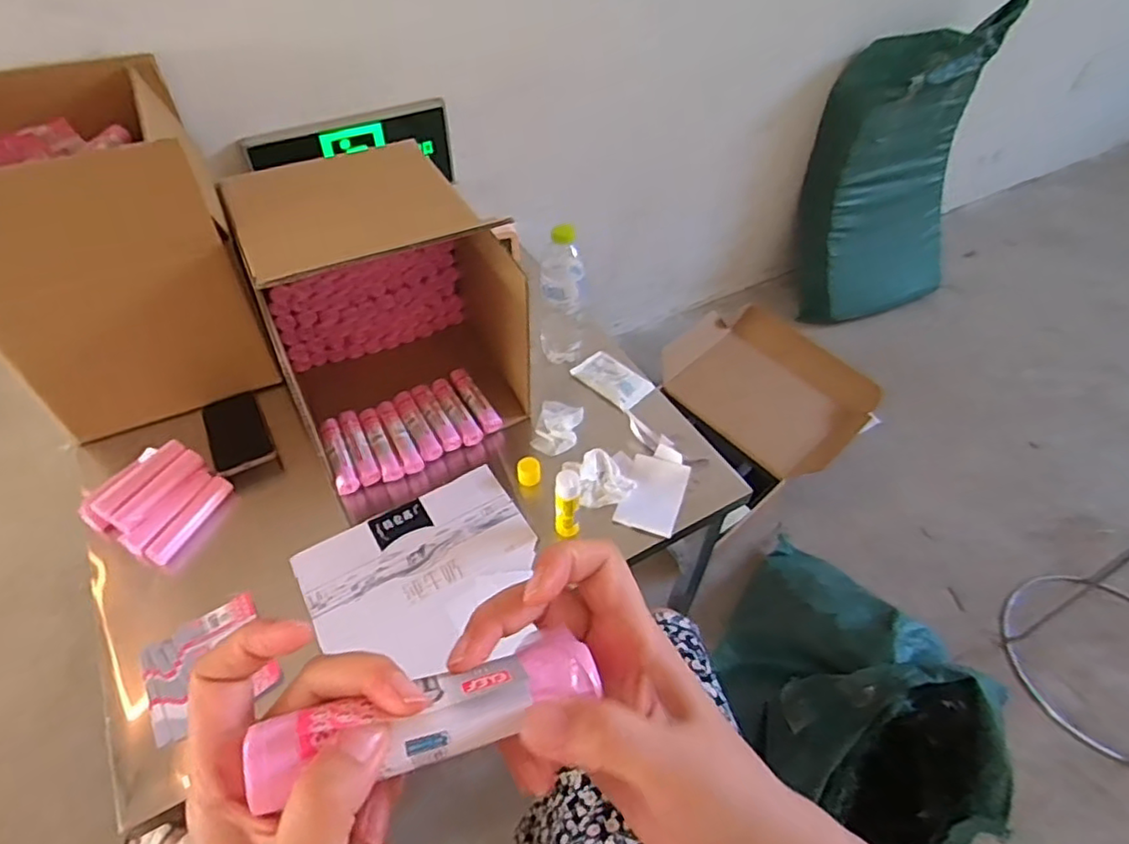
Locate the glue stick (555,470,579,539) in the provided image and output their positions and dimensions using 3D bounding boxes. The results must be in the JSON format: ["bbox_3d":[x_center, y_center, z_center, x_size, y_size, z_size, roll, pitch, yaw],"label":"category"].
[{"bbox_3d":[0.003,0.105,0.789,0.032,0.120,0.027,4,48,1],"label":"glue stick"}]

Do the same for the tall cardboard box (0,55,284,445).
[{"bbox_3d":[-0.625,-0.226,0.857,0.307,0.360,0.302,-24,53,-21],"label":"tall cardboard box"}]

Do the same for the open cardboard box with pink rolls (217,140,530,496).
[{"bbox_3d":[-0.256,-0.156,0.931,0.314,0.330,0.384,-23,53,-21],"label":"open cardboard box with pink rolls"}]

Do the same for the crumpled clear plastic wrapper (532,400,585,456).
[{"bbox_3d":[-0.009,0.005,0.944,0.064,0.028,0.094,11,49,8],"label":"crumpled clear plastic wrapper"}]

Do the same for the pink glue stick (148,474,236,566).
[{"bbox_3d":[-0.479,0.125,0.813,0.024,0.022,0.129,19,50,15],"label":"pink glue stick"}]

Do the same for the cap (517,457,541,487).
[{"bbox_3d":[-0.049,0.069,0.878,0.031,0.026,0.034,1,48,-1],"label":"cap"}]

